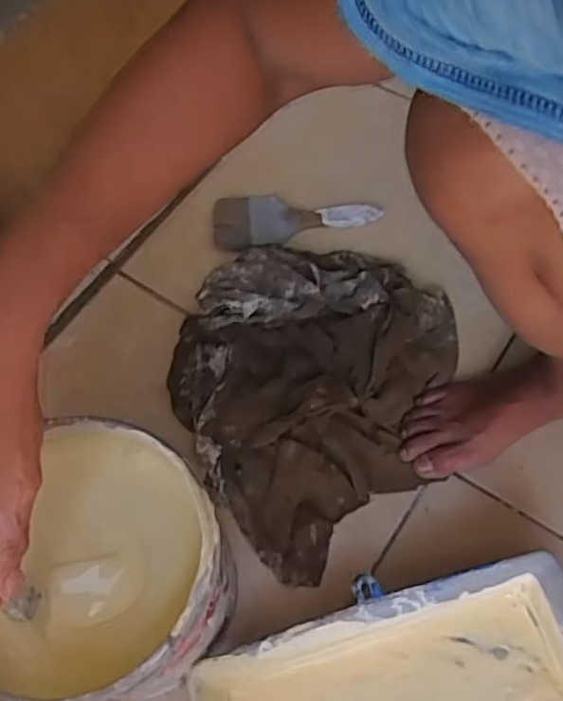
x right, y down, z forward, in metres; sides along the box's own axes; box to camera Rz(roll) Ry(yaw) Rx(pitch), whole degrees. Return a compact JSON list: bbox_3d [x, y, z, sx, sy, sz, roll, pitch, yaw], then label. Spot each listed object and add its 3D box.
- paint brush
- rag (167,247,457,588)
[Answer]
[{"bbox_3d":[0.016,-0.153,0.732,0.183,0.011,0.075,-5,61,1],"label":"paint brush"},{"bbox_3d":[0.043,0.020,0.625,0.290,0.044,0.284,-32,64,-13],"label":"rag"}]

